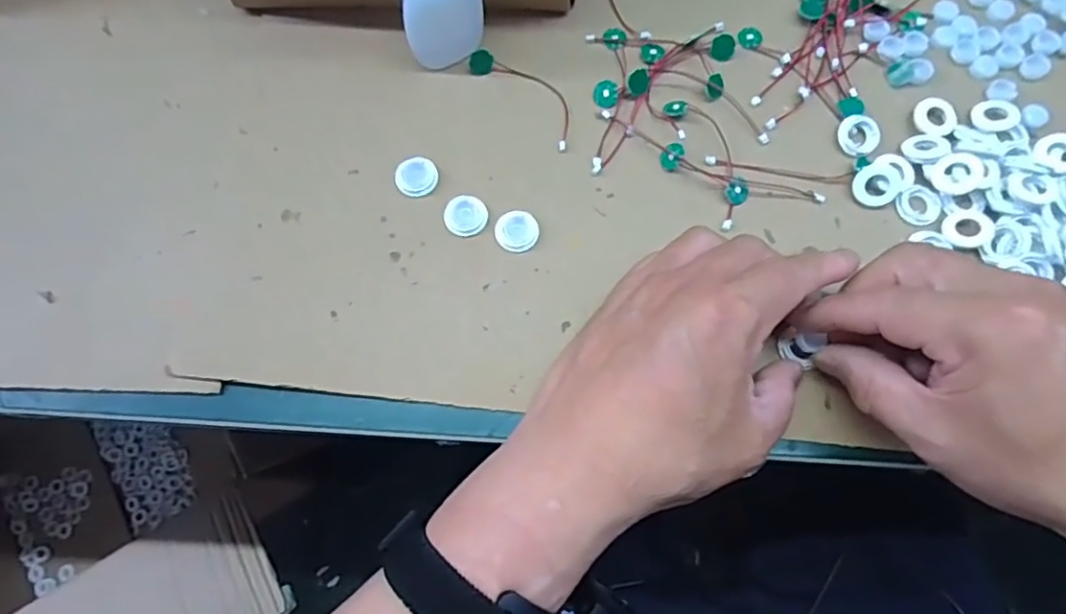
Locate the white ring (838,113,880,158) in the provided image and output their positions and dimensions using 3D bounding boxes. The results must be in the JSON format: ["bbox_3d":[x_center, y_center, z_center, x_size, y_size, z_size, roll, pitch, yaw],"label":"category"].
[{"bbox_3d":[0.182,-0.096,0.349,0.021,0.005,0.024,-11,73,-3],"label":"white ring"}]

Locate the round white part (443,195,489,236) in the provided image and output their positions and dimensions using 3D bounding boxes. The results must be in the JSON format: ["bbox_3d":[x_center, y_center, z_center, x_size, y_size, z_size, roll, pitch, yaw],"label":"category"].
[{"bbox_3d":[-0.036,-0.049,0.336,0.023,0.004,0.023,-17,74,-5],"label":"round white part"}]

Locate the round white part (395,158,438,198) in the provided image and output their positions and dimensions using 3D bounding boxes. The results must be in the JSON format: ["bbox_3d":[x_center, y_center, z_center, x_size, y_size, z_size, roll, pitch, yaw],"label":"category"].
[{"bbox_3d":[-0.064,-0.071,0.343,0.023,0.004,0.023,-14,73,-4],"label":"round white part"}]

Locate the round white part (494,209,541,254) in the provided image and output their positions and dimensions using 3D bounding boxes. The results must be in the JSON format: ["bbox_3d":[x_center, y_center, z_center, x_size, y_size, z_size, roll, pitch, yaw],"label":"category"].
[{"bbox_3d":[-0.008,-0.041,0.335,0.023,0.004,0.023,-17,74,-5],"label":"round white part"}]

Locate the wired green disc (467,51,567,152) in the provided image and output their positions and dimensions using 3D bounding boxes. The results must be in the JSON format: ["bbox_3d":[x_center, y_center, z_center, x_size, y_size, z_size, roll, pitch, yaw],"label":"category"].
[{"bbox_3d":[-0.002,-0.123,0.356,0.026,0.009,0.078,-43,77,-12],"label":"wired green disc"}]

